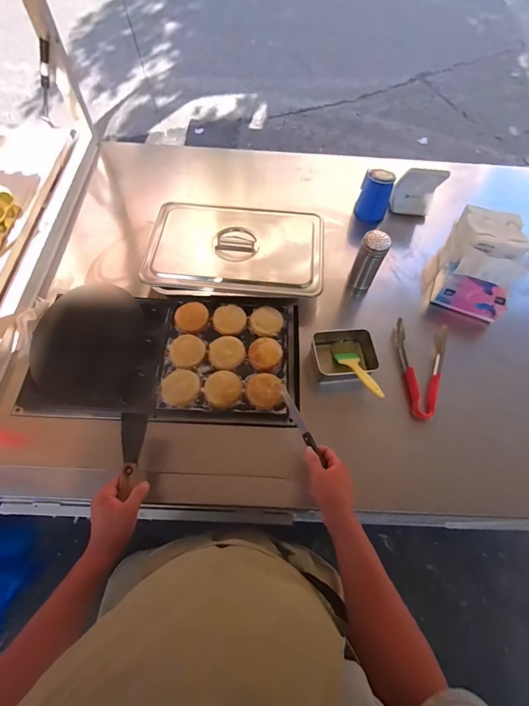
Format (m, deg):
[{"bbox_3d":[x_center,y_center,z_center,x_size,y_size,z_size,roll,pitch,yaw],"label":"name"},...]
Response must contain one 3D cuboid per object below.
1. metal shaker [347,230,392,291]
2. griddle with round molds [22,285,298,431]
[{"bbox_3d":[0.251,-0.223,0.826,0.061,0.142,0.056,31,65,12],"label":"metal shaker"},{"bbox_3d":[-0.211,-0.001,0.752,0.580,0.077,0.285,3,62,-2],"label":"griddle with round molds"}]

